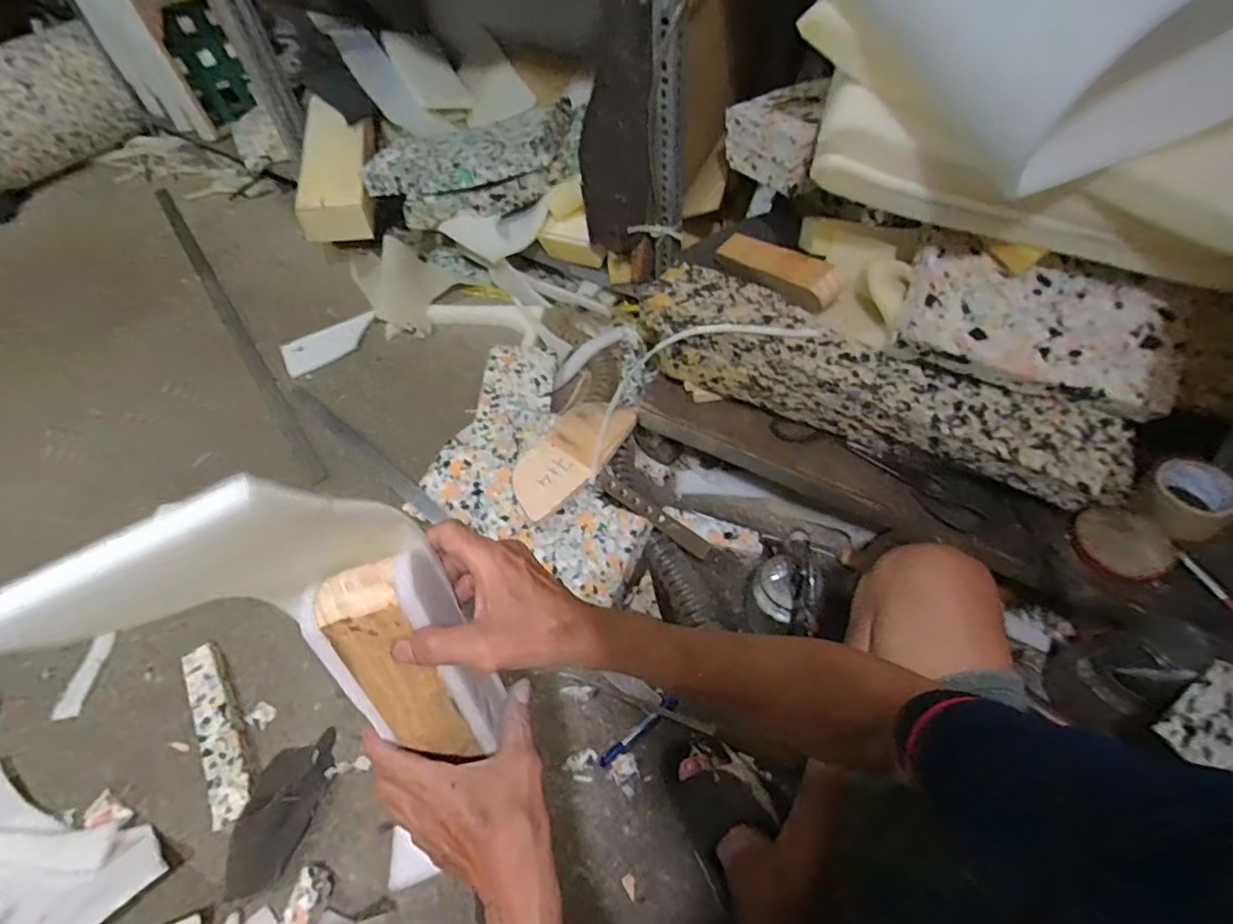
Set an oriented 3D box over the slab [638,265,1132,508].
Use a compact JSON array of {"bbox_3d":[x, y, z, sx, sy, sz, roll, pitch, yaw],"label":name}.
[{"bbox_3d":[0.354,-0.123,0.847,0.679,0.101,0.151,22,56,20],"label":"slab"}]

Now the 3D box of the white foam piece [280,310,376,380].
[{"bbox_3d":[-0.669,-0.282,1.390,0.218,0.013,0.123,-27,55,-15],"label":"white foam piece"}]

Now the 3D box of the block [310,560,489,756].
[{"bbox_3d":[-0.141,0.145,0.394,0.048,0.169,0.028,-21,29,-11],"label":"block"}]

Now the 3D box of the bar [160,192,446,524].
[{"bbox_3d":[-1.021,-0.417,1.527,0.039,0.012,1.456,-33,57,-19],"label":"bar"}]

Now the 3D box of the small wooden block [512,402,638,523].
[{"bbox_3d":[-0.081,-0.014,1.023,0.119,0.026,0.247,29,71,19],"label":"small wooden block"}]

